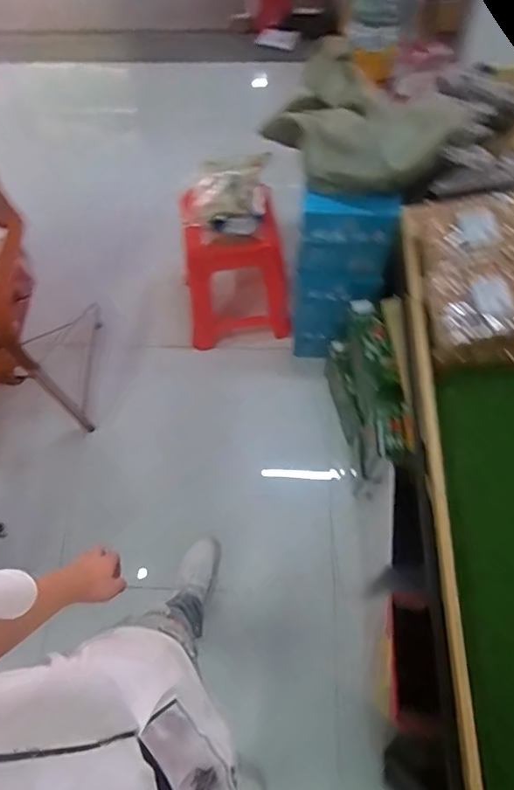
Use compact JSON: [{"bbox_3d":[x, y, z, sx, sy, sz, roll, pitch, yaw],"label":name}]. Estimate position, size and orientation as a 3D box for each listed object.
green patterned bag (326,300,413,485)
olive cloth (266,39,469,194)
[{"bbox_3d":[0.306,0.006,1.404,0.105,0.416,0.476,-8,65,-1],"label":"green patterned bag"},{"bbox_3d":[0.225,-0.664,1.182,0.355,0.192,0.475,-41,70,-16],"label":"olive cloth"}]

